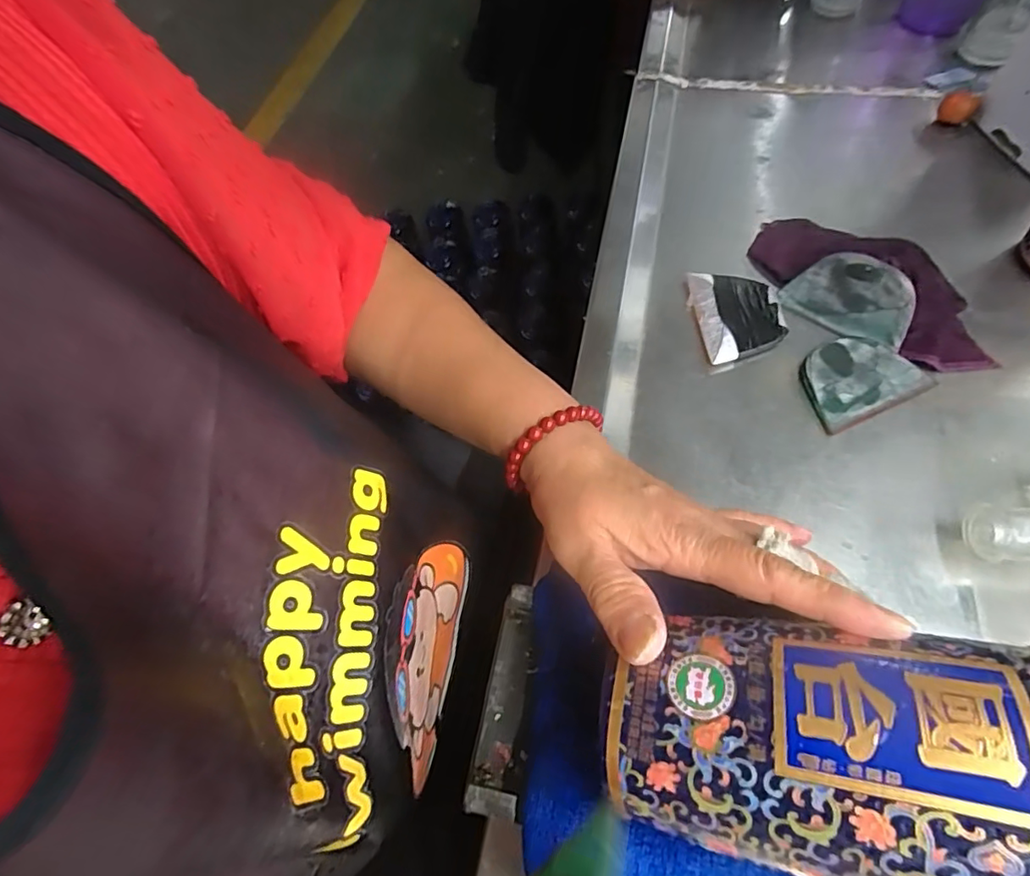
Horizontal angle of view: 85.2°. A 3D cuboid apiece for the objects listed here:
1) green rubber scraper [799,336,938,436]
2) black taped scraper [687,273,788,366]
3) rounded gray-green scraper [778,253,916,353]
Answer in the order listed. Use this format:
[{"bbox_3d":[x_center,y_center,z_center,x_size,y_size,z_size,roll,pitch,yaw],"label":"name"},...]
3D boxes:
[{"bbox_3d":[0.230,-0.042,0.377,0.082,0.009,0.056,-24,60,-10],"label":"green rubber scraper"},{"bbox_3d":[0.165,-0.091,0.415,0.060,0.006,0.083,-1,59,4],"label":"black taped scraper"},{"bbox_3d":[0.241,-0.100,0.398,0.082,0.010,0.055,43,103,23],"label":"rounded gray-green scraper"}]

